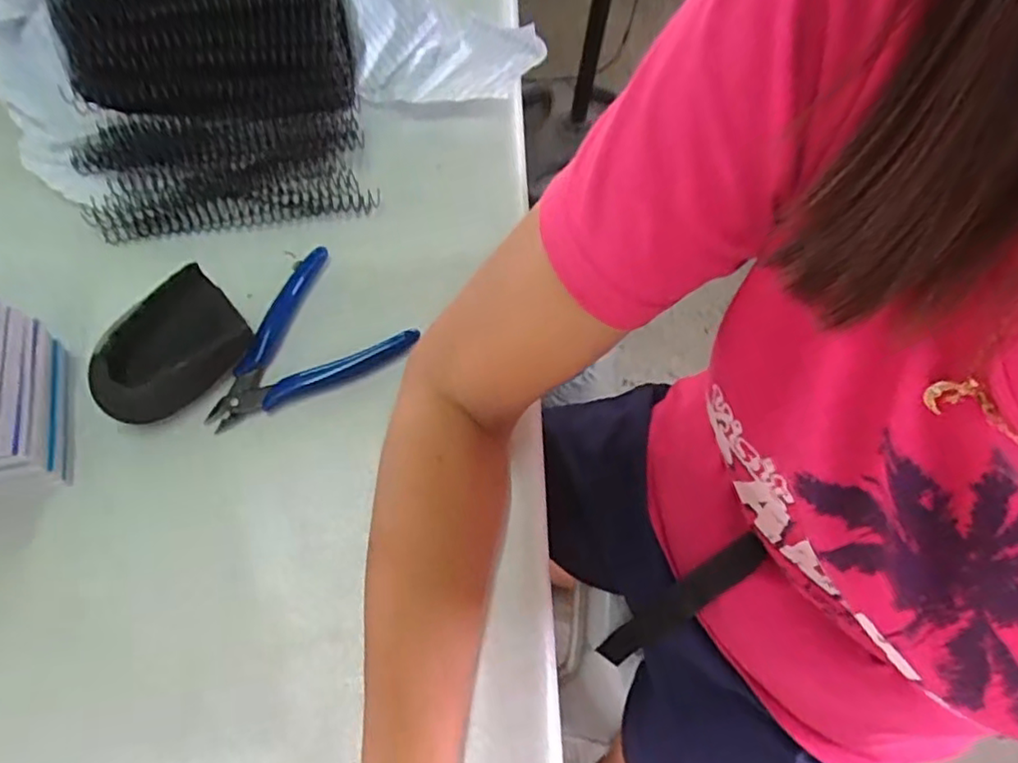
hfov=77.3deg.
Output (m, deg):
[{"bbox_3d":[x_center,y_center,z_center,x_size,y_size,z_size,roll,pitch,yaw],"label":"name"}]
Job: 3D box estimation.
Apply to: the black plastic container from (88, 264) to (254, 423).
[{"bbox_3d":[-0.197,-0.018,0.369,0.057,0.029,0.088,39,72,15],"label":"black plastic container"}]

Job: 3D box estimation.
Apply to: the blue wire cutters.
[{"bbox_3d":[-0.124,-0.015,0.375,0.088,0.011,0.115,37,71,14],"label":"blue wire cutters"}]

